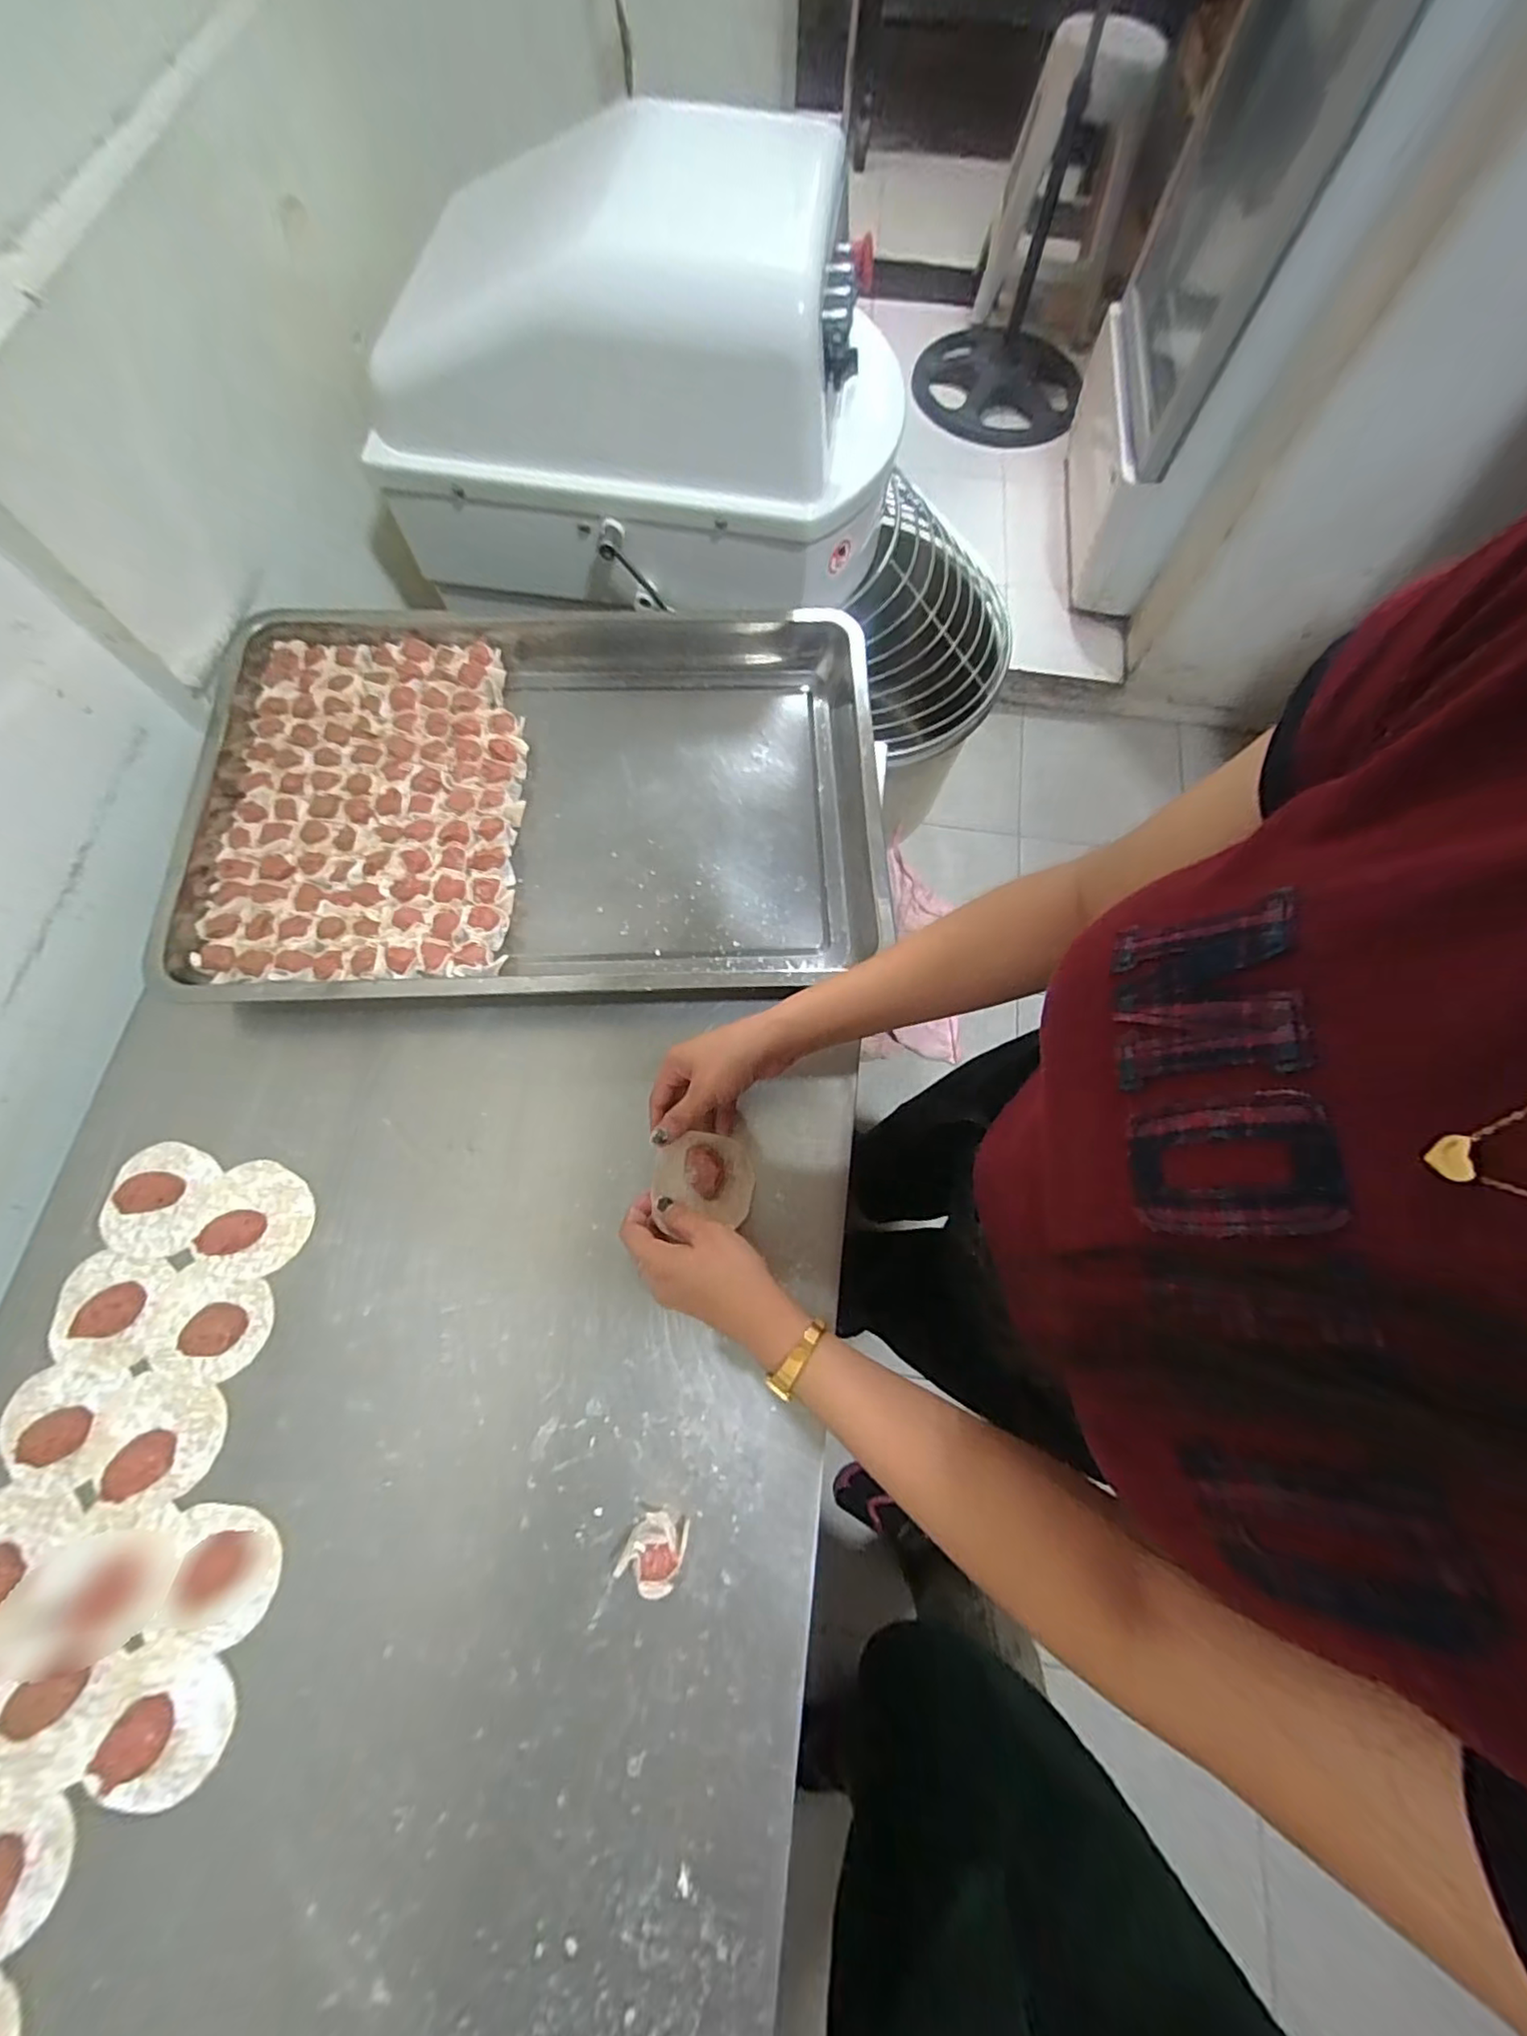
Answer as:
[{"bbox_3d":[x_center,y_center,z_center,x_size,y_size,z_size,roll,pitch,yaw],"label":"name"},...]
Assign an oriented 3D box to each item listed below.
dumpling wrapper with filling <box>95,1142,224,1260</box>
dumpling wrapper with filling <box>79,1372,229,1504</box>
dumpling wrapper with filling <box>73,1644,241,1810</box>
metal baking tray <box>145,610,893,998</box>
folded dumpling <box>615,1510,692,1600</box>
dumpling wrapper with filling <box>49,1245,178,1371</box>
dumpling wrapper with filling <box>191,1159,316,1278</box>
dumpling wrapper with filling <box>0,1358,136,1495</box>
[{"bbox_3d":[-0.462,0.136,0.483,0.073,0.020,0.081,7,72,0],"label":"dumpling wrapper with filling"},{"bbox_3d":[-0.421,0.289,0.442,0.084,0.009,0.072,10,72,1],"label":"dumpling wrapper with filling"},{"bbox_3d":[-0.374,0.440,0.392,0.083,0.016,0.073,-2,72,-3],"label":"dumpling wrapper with filling"},{"bbox_3d":[-0.198,-0.204,0.590,0.607,0.051,0.401,-1,72,-2],"label":"metal baking tray"},{"bbox_3d":[-0.072,0.351,0.423,0.037,0.034,0.037,21,73,5],"label":"folded dumpling"},{"bbox_3d":[-0.479,0.210,0.463,0.074,0.011,0.074,10,72,1],"label":"dumpling wrapper with filling"},{"bbox_3d":[-0.387,0.151,0.484,0.083,0.017,0.081,1,72,-2],"label":"dumpling wrapper with filling"},{"bbox_3d":[-0.488,0.280,0.443,0.080,0.014,0.077,1,72,-2],"label":"dumpling wrapper with filling"}]

